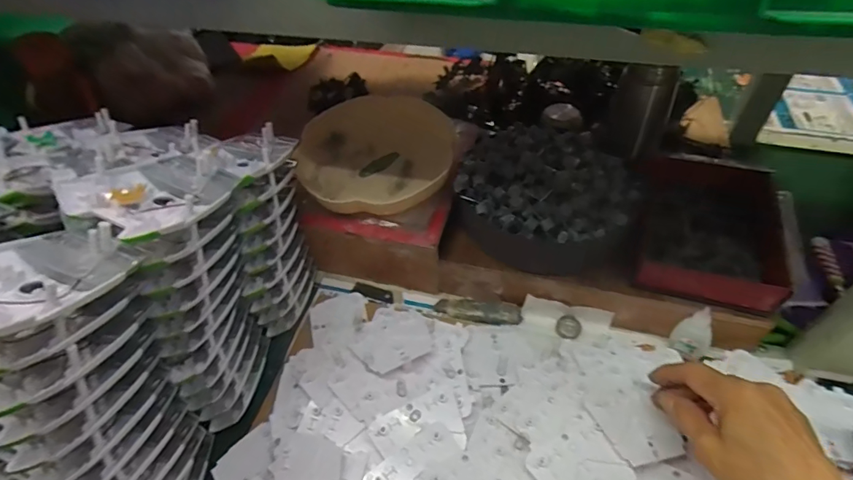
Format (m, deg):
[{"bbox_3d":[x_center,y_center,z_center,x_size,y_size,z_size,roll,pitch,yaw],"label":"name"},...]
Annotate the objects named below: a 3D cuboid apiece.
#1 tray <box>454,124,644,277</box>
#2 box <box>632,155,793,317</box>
[{"bbox_3d":[0.140,-0.055,0.538,0.200,0.063,0.185,-2,49,2],"label":"tray"},{"bbox_3d":[0.311,-0.016,0.498,0.136,0.041,0.185,13,52,14],"label":"box"}]

